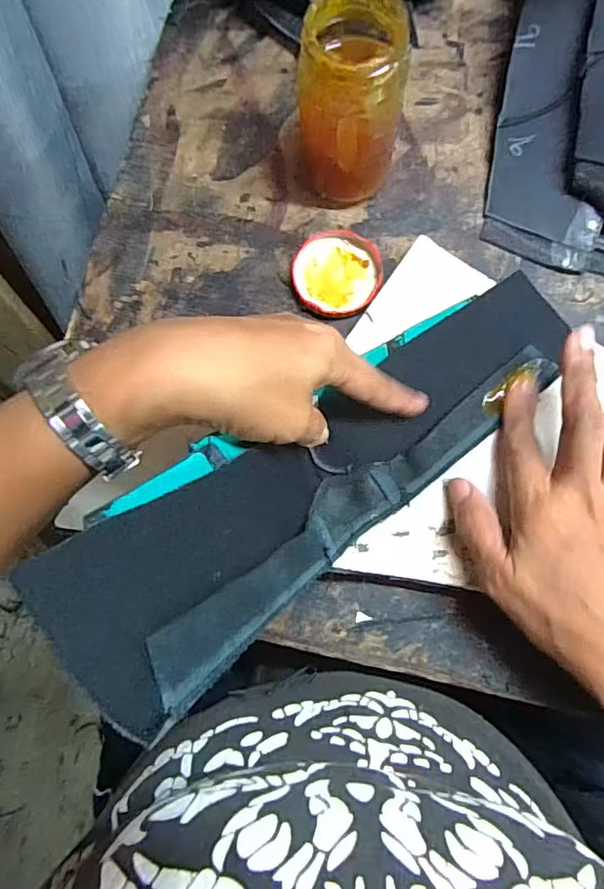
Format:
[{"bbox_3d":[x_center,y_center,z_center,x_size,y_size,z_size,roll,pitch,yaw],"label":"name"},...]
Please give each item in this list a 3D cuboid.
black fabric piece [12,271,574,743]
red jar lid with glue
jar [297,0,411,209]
[{"bbox_3d":[0.027,0.005,0.258,0.308,0.087,0.063,-35,79,-36],"label":"black fabric piece"},{"bbox_3d":[0.024,-0.116,0.354,0.059,0.009,0.062,-1,81,3],"label":"red jar lid with glue"},{"bbox_3d":[0.030,-0.203,0.318,0.057,0.109,0.057,-1,81,3],"label":"jar"}]

